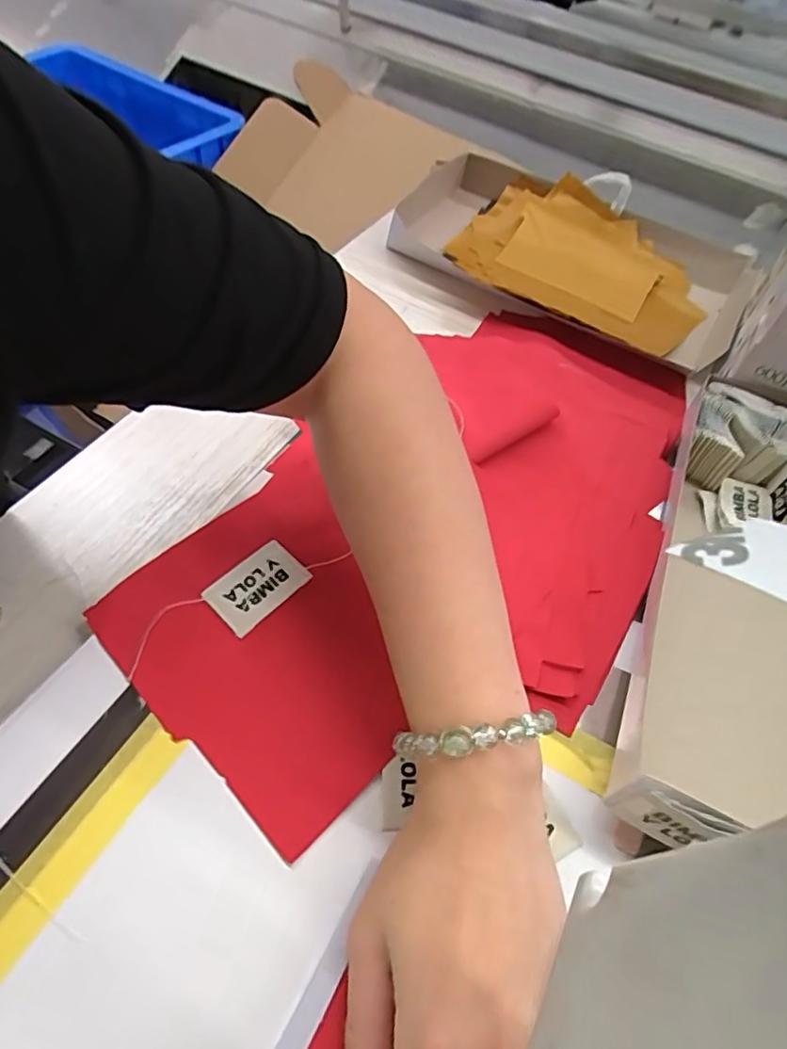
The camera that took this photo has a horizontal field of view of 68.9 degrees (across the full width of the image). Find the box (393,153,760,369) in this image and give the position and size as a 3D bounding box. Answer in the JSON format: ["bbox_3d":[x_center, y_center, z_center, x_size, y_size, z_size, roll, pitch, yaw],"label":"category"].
[{"bbox_3d":[0.166,-0.261,0.552,0.346,0.054,0.213,21,56,8],"label":"box"}]

